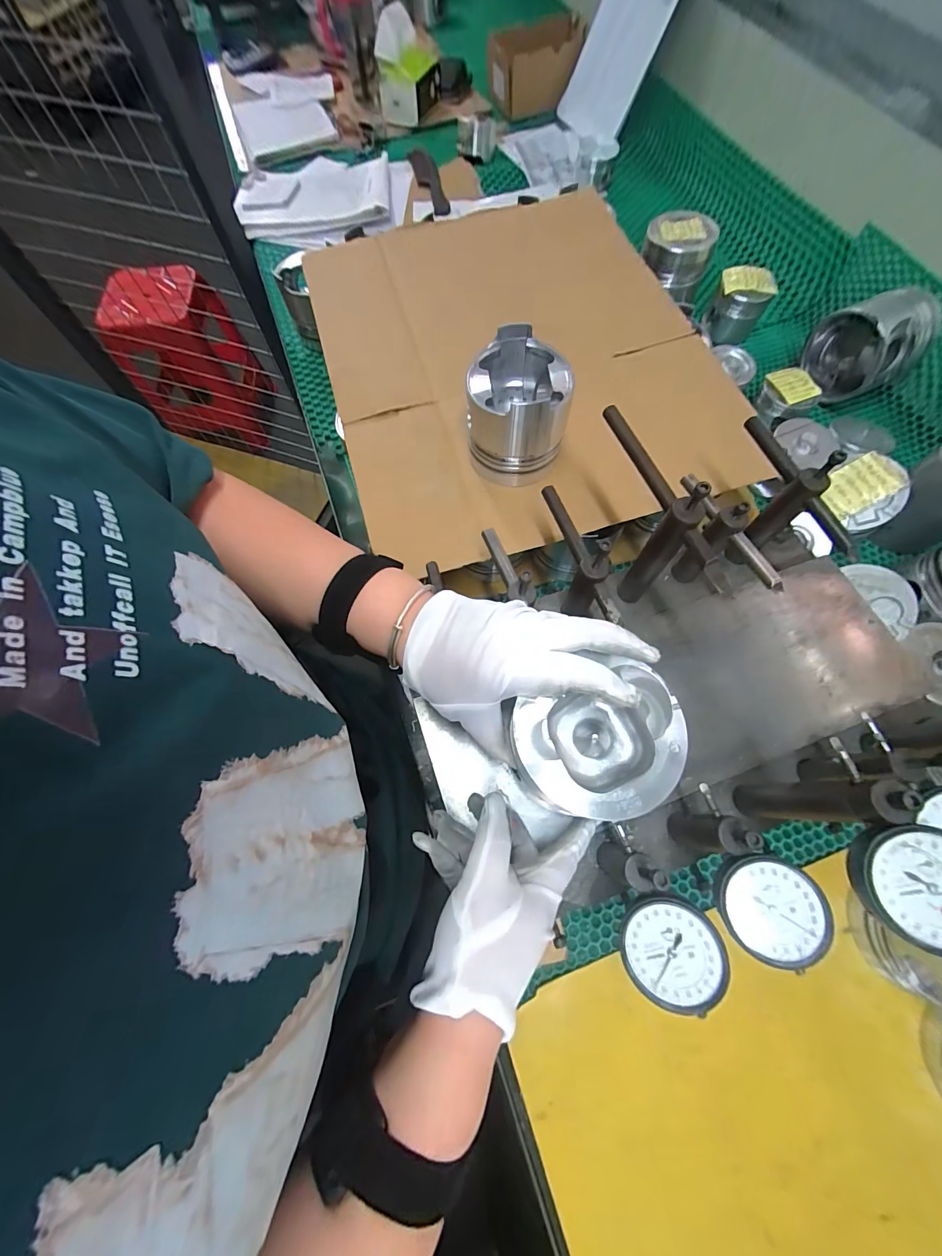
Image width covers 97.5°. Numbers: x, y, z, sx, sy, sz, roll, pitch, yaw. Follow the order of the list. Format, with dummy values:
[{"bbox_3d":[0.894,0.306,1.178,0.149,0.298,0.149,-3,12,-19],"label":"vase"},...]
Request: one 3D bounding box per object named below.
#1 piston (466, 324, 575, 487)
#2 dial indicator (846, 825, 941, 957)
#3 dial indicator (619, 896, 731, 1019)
[{"bbox_3d":[0.042,-0.217,0.409,0.089,0.094,0.106,-4,69,0],"label":"piston"},{"bbox_3d":[0.227,0.129,0.210,0.054,0.025,0.053,-9,73,14],"label":"dial indicator"},{"bbox_3d":[0.117,0.185,0.242,0.053,0.020,0.052,-9,72,18],"label":"dial indicator"}]

